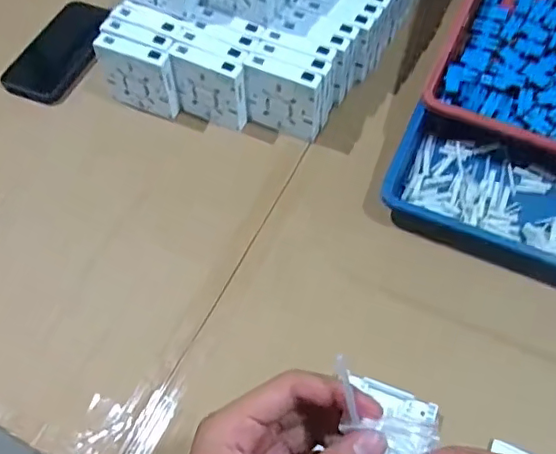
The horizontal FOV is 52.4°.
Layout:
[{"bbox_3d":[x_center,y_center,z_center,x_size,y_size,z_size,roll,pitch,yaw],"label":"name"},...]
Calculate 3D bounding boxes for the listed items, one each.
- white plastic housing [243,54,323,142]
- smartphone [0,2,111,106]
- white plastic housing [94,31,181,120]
[{"bbox_3d":[0.006,-0.140,0.623,0.082,0.086,0.024,20,61,13],"label":"white plastic housing"},{"bbox_3d":[-0.272,-0.226,0.723,0.084,0.008,0.169,23,62,2],"label":"smartphone"},{"bbox_3d":[-0.158,-0.168,0.650,0.089,0.092,0.026,20,61,13],"label":"white plastic housing"}]

